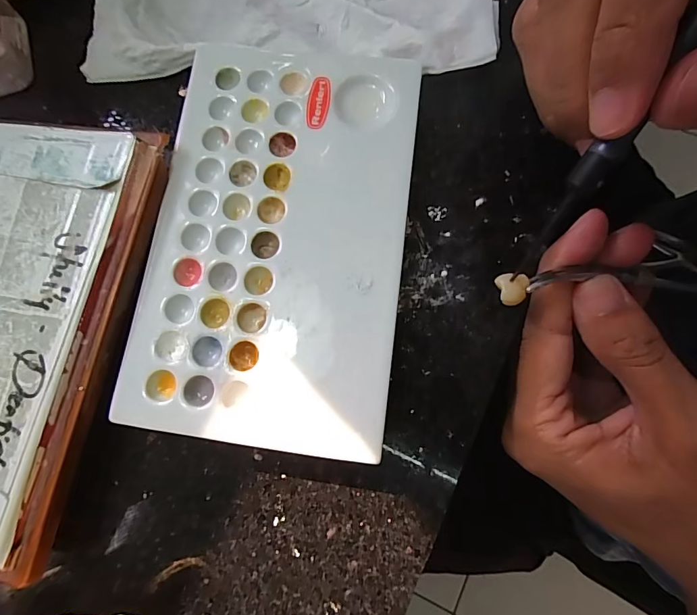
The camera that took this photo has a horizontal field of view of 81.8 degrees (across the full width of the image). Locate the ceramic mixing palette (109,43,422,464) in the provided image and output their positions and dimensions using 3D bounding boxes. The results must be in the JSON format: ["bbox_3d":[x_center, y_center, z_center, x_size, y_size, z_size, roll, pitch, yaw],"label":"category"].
[{"bbox_3d":[-0.027,-0.030,0.151,0.094,0.012,0.152,7,78,4],"label":"ceramic mixing palette"}]

